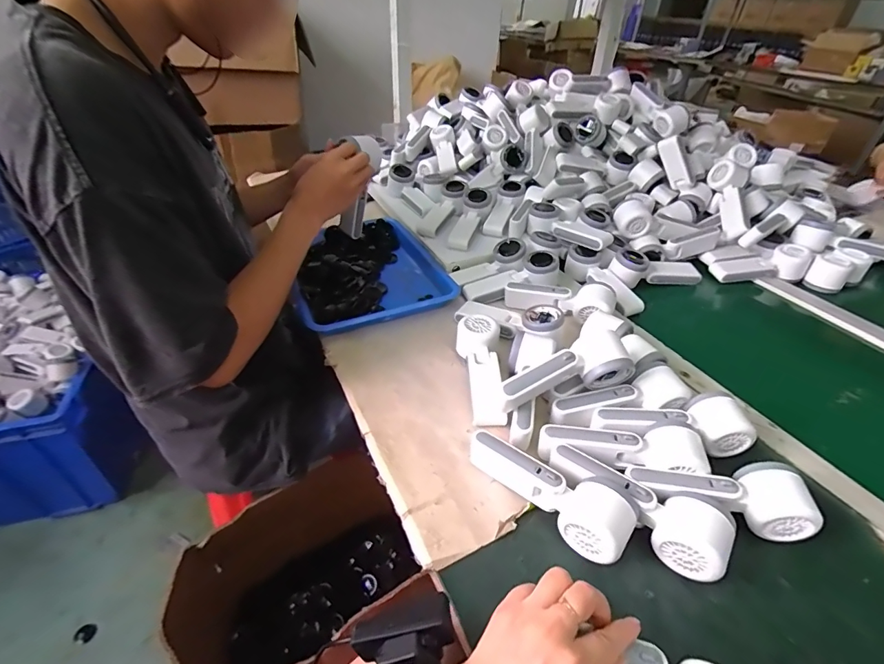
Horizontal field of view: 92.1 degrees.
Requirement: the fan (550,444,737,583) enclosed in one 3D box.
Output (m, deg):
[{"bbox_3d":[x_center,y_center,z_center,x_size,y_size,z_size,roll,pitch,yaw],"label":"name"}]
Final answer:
[{"bbox_3d":[0.182,0.166,0.410,0.161,0.052,0.066,22,42,23],"label":"fan"}]

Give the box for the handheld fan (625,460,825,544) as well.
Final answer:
[{"bbox_3d":[0.267,0.158,0.418,0.159,0.053,0.056,7,39,6],"label":"handheld fan"}]

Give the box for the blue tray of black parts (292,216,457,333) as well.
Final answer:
[{"bbox_3d":[-0.144,-0.117,0.771,0.257,0.035,0.318,-15,42,-21],"label":"blue tray of black parts"}]

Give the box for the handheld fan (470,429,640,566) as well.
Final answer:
[{"bbox_3d":[0.105,0.150,0.423,0.165,0.048,0.063,32,47,32],"label":"handheld fan"}]

